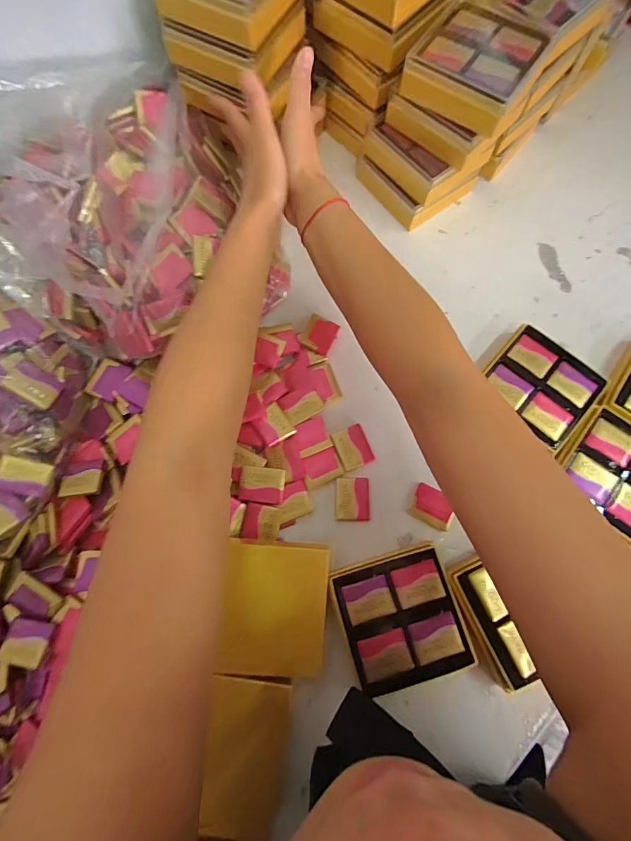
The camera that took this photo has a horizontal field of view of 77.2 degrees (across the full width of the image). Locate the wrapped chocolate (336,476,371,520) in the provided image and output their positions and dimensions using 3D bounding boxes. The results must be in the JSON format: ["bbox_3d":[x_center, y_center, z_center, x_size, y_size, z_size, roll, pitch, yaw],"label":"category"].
[{"bbox_3d":[0.036,0.075,0.374,0.032,0.010,0.039,0,74,0],"label":"wrapped chocolate"}]

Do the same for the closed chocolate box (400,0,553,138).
[{"bbox_3d":[0.148,-0.330,0.360,0.110,0.037,0.118,31,77,8],"label":"closed chocolate box"}]

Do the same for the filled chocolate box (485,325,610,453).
[{"bbox_3d":[0.214,-0.034,0.384,0.094,0.034,0.088,43,78,11],"label":"filled chocolate box"}]

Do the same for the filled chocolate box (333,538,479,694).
[{"bbox_3d":[0.069,0.164,0.335,0.095,0.032,0.096,-17,75,-5],"label":"filled chocolate box"}]

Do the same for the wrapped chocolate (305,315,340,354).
[{"bbox_3d":[0.005,-0.088,0.407,0.030,0.004,0.036,20,75,5],"label":"wrapped chocolate"}]

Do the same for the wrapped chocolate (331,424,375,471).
[{"bbox_3d":[0.037,0.026,0.385,0.032,0.004,0.039,-20,75,-6],"label":"wrapped chocolate"}]

